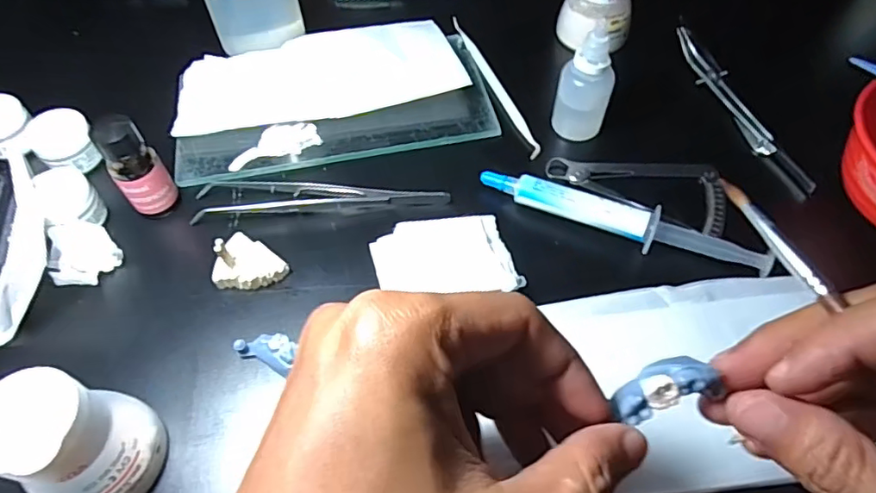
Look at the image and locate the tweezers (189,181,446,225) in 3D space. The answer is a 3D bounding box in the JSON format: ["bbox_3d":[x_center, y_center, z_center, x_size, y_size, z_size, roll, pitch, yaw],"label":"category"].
[{"bbox_3d":[-0.067,-0.032,0.322,0.144,0.006,0.028,-4,57,-2],"label":"tweezers"}]

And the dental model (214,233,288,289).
[{"bbox_3d":[-0.099,0.008,0.287,0.033,0.026,0.031,0,57,0],"label":"dental model"}]

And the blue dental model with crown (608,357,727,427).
[{"bbox_3d":[0.072,0.046,0.180,0.031,0.007,0.014,-27,59,2],"label":"blue dental model with crown"}]

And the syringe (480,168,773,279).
[{"bbox_3d":[0.098,-0.015,0.302,0.153,0.015,0.021,22,60,14],"label":"syringe"}]

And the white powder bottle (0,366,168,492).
[{"bbox_3d":[-0.143,0.077,0.218,0.042,0.064,0.049,22,60,14],"label":"white powder bottle"}]

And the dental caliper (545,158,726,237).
[{"bbox_3d":[0.114,-0.032,0.319,0.100,0.011,0.052,3,57,2],"label":"dental caliper"}]

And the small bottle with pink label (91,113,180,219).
[{"bbox_3d":[-0.163,-0.044,0.299,0.025,0.058,0.022,-34,63,-20],"label":"small bottle with pink label"}]

